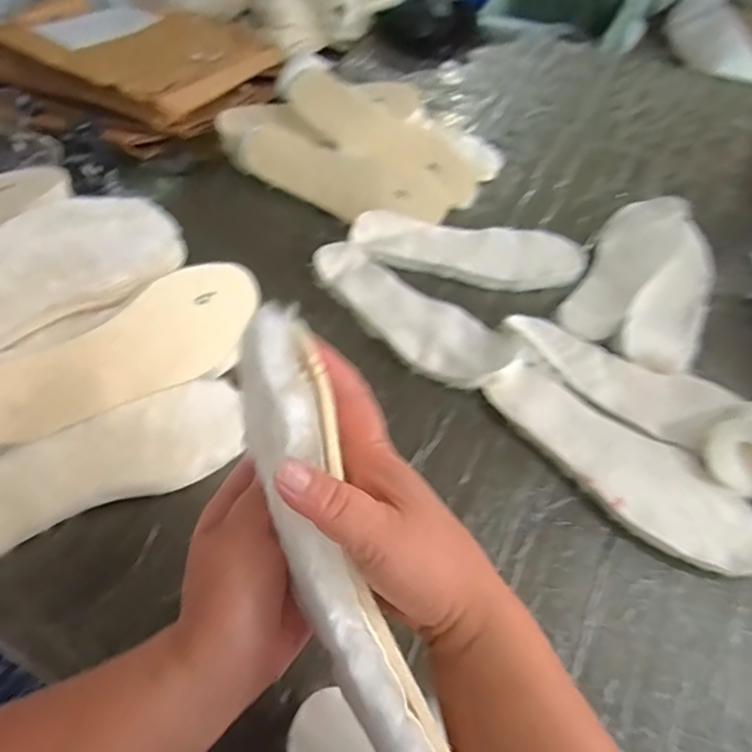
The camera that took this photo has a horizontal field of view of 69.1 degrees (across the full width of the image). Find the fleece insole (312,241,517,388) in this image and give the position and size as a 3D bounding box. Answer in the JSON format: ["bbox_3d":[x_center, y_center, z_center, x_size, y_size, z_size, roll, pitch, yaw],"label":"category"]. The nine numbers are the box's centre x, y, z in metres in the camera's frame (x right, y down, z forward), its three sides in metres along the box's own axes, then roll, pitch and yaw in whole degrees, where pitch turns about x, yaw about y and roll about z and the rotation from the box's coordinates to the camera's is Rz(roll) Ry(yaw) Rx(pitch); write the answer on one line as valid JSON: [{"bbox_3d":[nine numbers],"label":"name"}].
[{"bbox_3d":[0.033,-0.077,0.612,0.092,0.017,0.258,-36,61,-20],"label":"fleece insole"}]

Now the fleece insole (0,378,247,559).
[{"bbox_3d":[-0.242,0.078,0.471,0.259,0.024,0.085,-22,84,-21],"label":"fleece insole"}]

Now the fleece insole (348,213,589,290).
[{"bbox_3d":[0.114,-0.157,0.670,0.279,0.023,0.102,5,54,3],"label":"fleece insole"}]

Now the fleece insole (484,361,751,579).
[{"bbox_3d":[0.223,0.082,0.506,0.267,0.020,0.088,36,61,22],"label":"fleece insole"}]

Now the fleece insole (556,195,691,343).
[{"bbox_3d":[0.303,-0.139,0.655,0.089,0.008,0.268,18,57,32],"label":"fleece insole"}]

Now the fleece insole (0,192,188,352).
[{"bbox_3d":[-0.294,-0.078,0.470,0.284,0.043,0.099,-46,105,-29],"label":"fleece insole"}]

